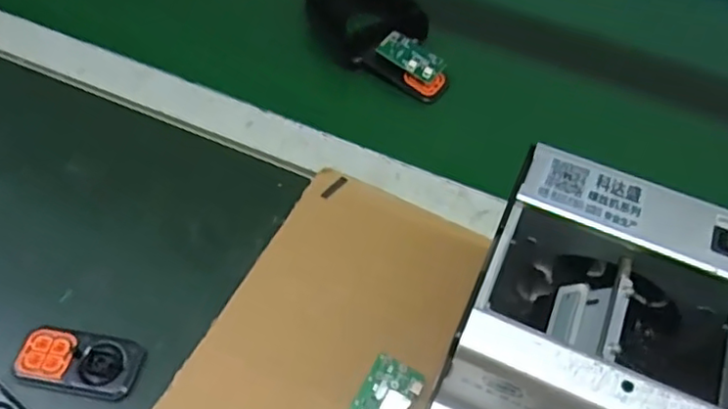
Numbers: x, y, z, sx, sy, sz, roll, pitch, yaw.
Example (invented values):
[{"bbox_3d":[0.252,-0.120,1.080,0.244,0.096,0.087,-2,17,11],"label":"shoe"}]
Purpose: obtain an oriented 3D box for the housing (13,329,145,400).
[{"bbox_3d":[-0.178,0.098,0.403,0.075,0.004,0.039,11,57,4],"label":"housing"}]

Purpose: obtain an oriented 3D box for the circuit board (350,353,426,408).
[{"bbox_3d":[0.012,0.119,0.388,0.033,0.009,0.054,25,59,13],"label":"circuit board"}]

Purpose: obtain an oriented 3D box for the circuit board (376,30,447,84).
[{"bbox_3d":[0.043,-0.129,0.558,0.055,0.009,0.036,32,55,10],"label":"circuit board"}]

